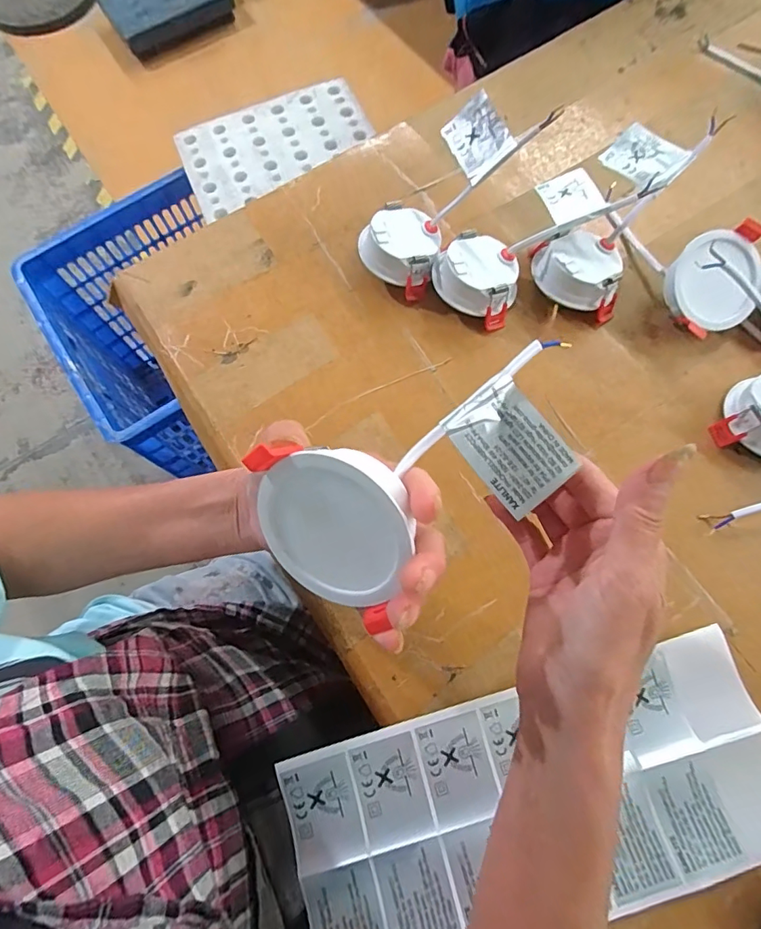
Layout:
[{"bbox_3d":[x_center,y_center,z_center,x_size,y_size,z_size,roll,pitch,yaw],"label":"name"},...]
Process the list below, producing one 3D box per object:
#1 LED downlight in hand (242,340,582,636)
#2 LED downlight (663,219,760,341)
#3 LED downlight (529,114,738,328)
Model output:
[{"bbox_3d":[0.021,0.007,0.206,0.143,0.052,0.068,-27,73,-10],"label":"LED downlight in hand"},{"bbox_3d":[0.259,-0.141,0.375,0.067,0.036,0.071,-17,97,2],"label":"LED downlight"},{"bbox_3d":[0.183,-0.198,0.384,0.081,0.060,0.148,28,75,10],"label":"LED downlight"}]

